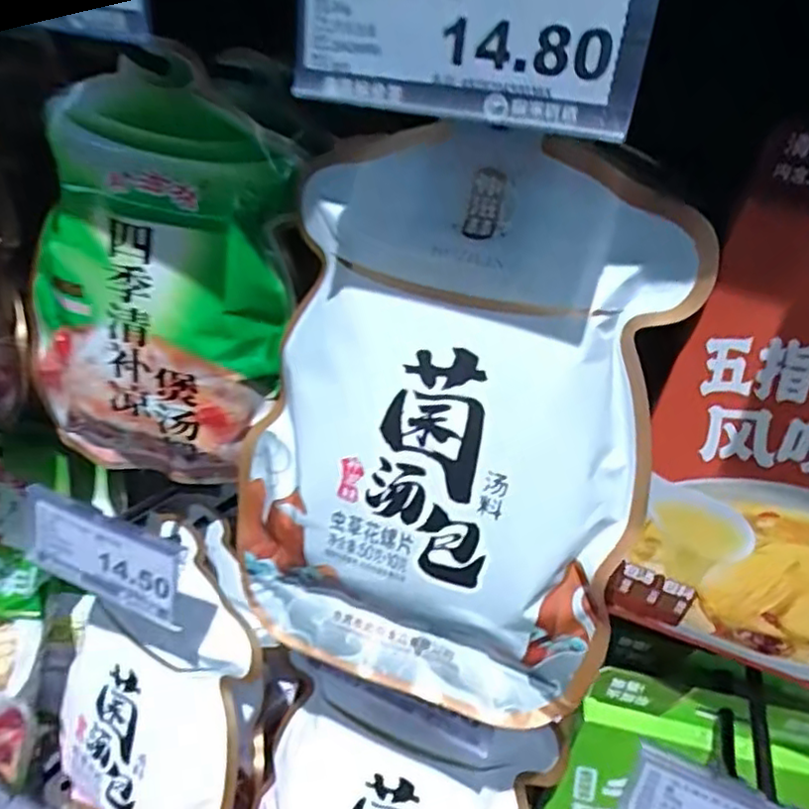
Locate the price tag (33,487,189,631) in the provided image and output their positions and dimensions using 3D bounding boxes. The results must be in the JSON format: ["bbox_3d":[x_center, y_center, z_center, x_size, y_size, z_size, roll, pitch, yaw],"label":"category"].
[{"bbox_3d":[-0.158,0.080,0.347,0.096,0.048,0.006,15,19,16],"label":"price tag"}]

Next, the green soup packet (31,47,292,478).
[{"bbox_3d":[-0.130,-0.051,0.335,0.137,0.210,0.036,15,30,12],"label":"green soup packet"}]

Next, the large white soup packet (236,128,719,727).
[{"bbox_3d":[0.011,0.013,0.264,0.159,0.222,0.022,15,12,16],"label":"large white soup packet"}]

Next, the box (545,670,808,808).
[{"bbox_3d":[0.154,0.244,0.388,0.141,0.199,0.025,9,29,1],"label":"box"}]

